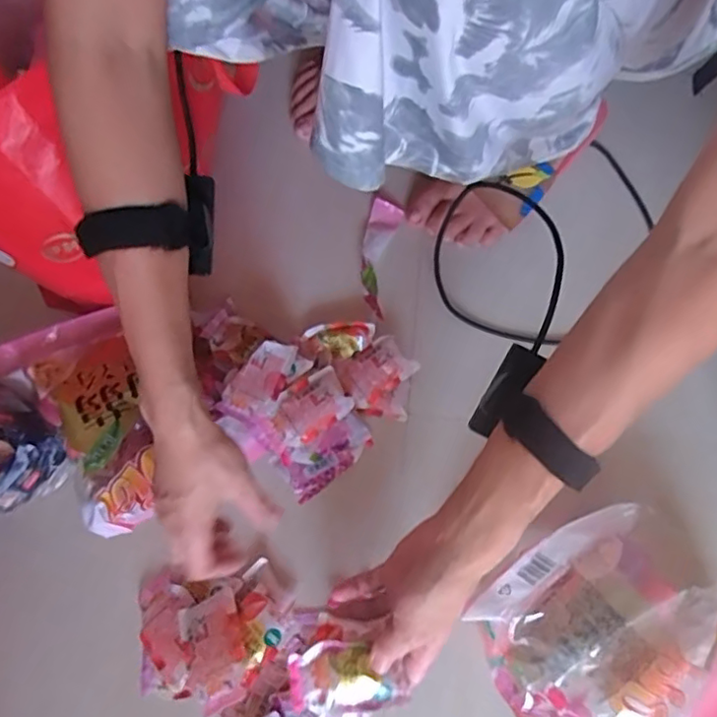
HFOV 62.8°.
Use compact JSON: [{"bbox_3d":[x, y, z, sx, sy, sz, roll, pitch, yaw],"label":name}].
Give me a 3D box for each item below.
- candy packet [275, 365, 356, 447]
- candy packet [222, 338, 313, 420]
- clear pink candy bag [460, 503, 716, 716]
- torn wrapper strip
[{"bbox_3d":[-0.042,0.044,0.529,0.068,0.015,0.049,-35,73,-10],"label":"candy packet"},{"bbox_3d":[-0.083,0.018,0.525,0.048,0.009,0.078,43,70,-15],"label":"candy packet"},{"bbox_3d":[0.201,0.213,0.455,0.187,0.070,0.188,-43,74,-12],"label":"clear pink candy bag"},{"bbox_3d":[0.019,-0.106,0.597,0.035,0.008,0.128,12,71,7],"label":"torn wrapper strip"}]

